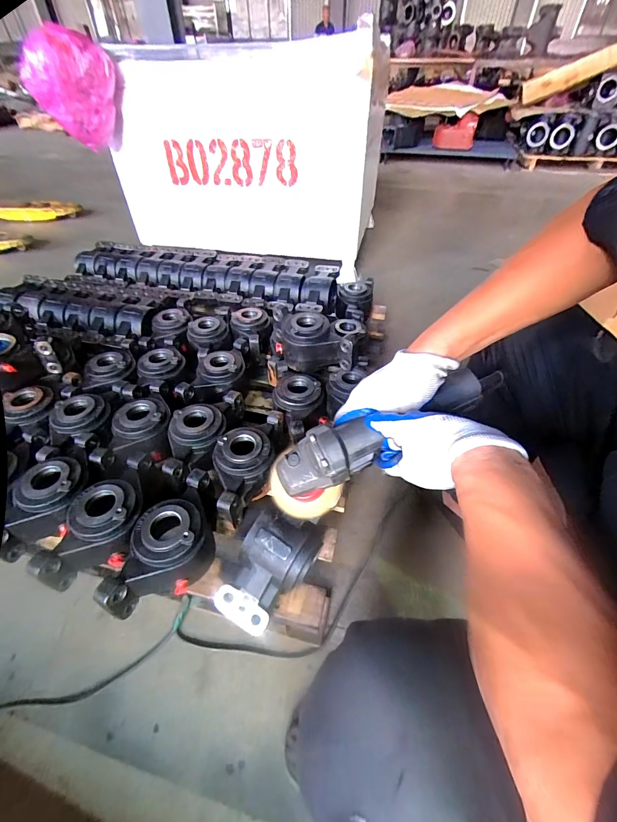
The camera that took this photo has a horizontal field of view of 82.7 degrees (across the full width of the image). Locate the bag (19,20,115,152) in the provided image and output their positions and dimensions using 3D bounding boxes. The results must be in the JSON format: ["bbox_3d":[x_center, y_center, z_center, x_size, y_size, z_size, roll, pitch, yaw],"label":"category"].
[{"bbox_3d":[-0.724,-0.995,1.093,0.186,0.264,0.192,12,46,12],"label":"bag"}]

